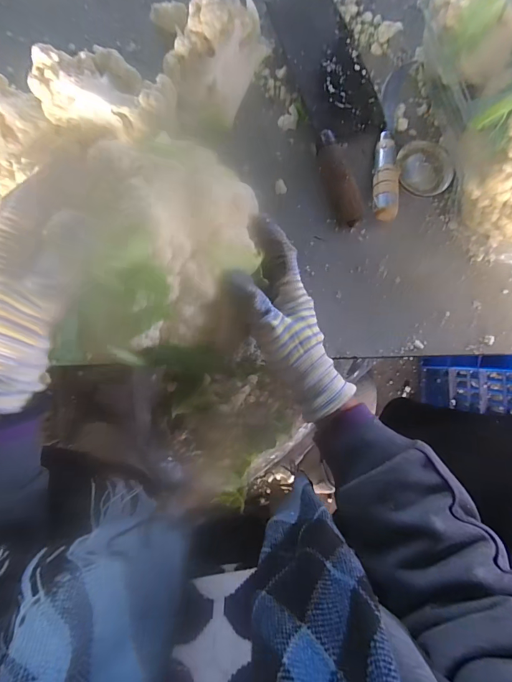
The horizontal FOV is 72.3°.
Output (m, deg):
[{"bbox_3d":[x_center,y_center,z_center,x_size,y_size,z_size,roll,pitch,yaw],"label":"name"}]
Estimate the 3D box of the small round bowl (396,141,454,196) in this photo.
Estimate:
[{"bbox_3d":[0.190,-0.195,0.392,0.051,0.014,0.064,-38,89,-6],"label":"small round bowl"}]

